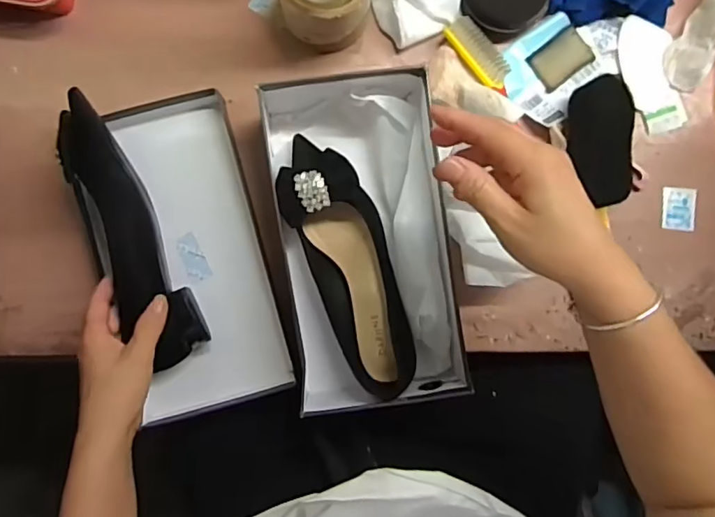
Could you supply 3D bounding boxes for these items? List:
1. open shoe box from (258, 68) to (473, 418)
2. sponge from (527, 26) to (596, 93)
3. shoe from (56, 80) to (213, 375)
[{"bbox_3d":[0.008,-0.022,0.517,0.169,0.090,0.316,-9,91,-2],"label":"open shoe box"},{"bbox_3d":[0.215,-0.210,0.566,0.059,0.012,0.043,-35,92,-1],"label":"sponge"},{"bbox_3d":[-0.214,-0.023,0.506,0.060,0.059,0.252,-22,97,-2],"label":"shoe"}]

